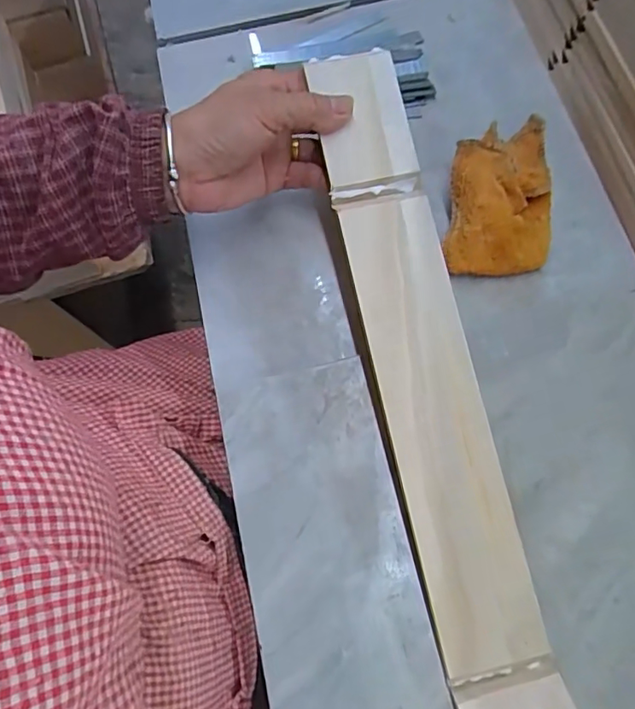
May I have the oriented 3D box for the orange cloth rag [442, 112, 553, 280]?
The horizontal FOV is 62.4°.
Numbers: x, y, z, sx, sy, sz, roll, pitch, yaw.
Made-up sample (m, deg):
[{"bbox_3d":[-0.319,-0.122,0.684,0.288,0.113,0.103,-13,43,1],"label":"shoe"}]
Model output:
[{"bbox_3d":[0.128,-0.115,0.365,0.072,0.039,0.117,2,71,3],"label":"orange cloth rag"}]

